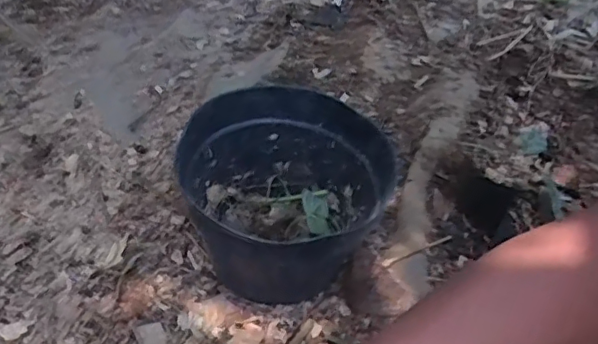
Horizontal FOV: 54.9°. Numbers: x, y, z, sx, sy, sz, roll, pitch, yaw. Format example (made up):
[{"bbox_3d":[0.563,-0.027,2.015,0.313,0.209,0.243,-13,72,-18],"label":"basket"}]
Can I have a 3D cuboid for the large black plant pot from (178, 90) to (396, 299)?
[{"bbox_3d":[-0.015,0.023,0.625,0.203,0.143,0.201,-1,55,2],"label":"large black plant pot"}]

